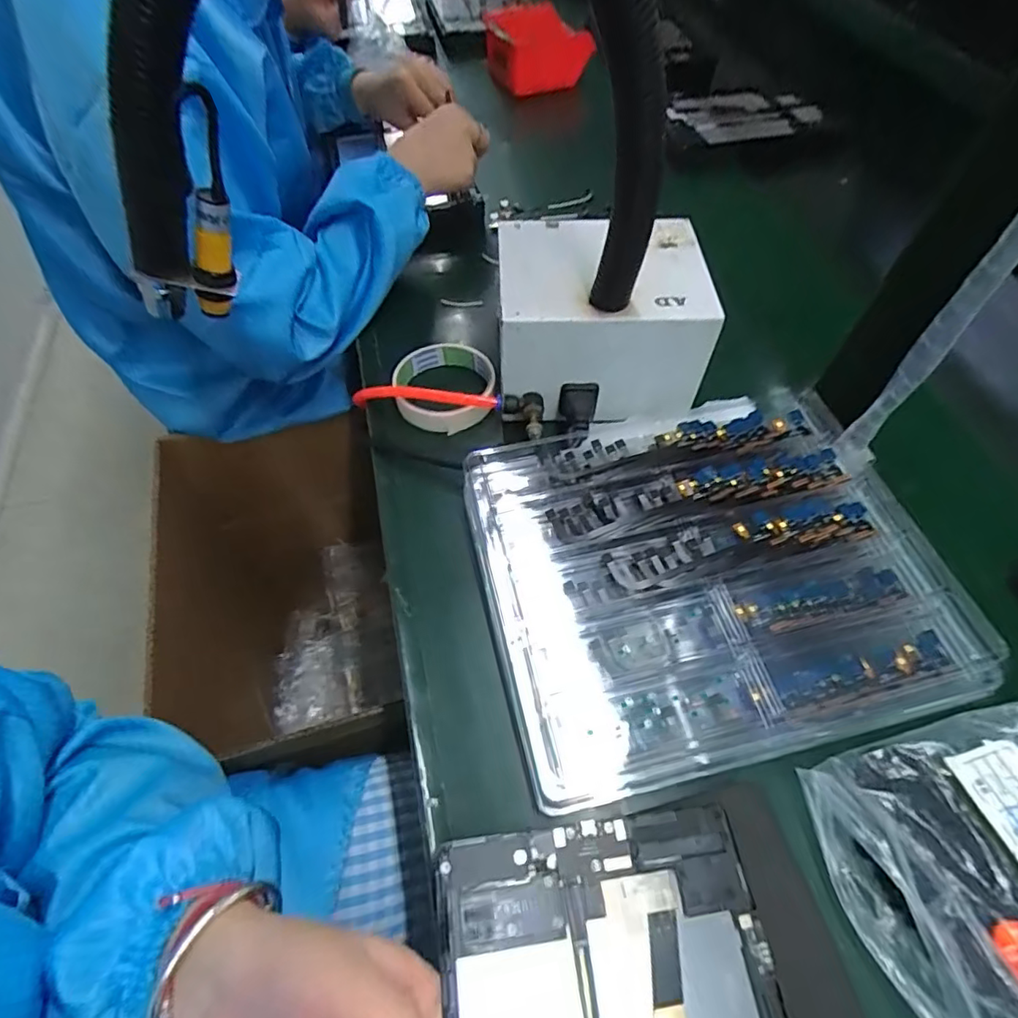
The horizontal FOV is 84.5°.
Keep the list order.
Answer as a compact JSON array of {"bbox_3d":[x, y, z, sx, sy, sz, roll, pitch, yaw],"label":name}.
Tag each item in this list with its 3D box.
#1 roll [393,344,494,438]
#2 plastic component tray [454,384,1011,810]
[{"bbox_3d":[-0.054,-0.106,0.476,0.084,0.020,0.087,1,58,-2],"label":"roll"},{"bbox_3d":[0.124,0.036,0.361,0.274,0.030,0.227,-13,60,-7],"label":"plastic component tray"}]

